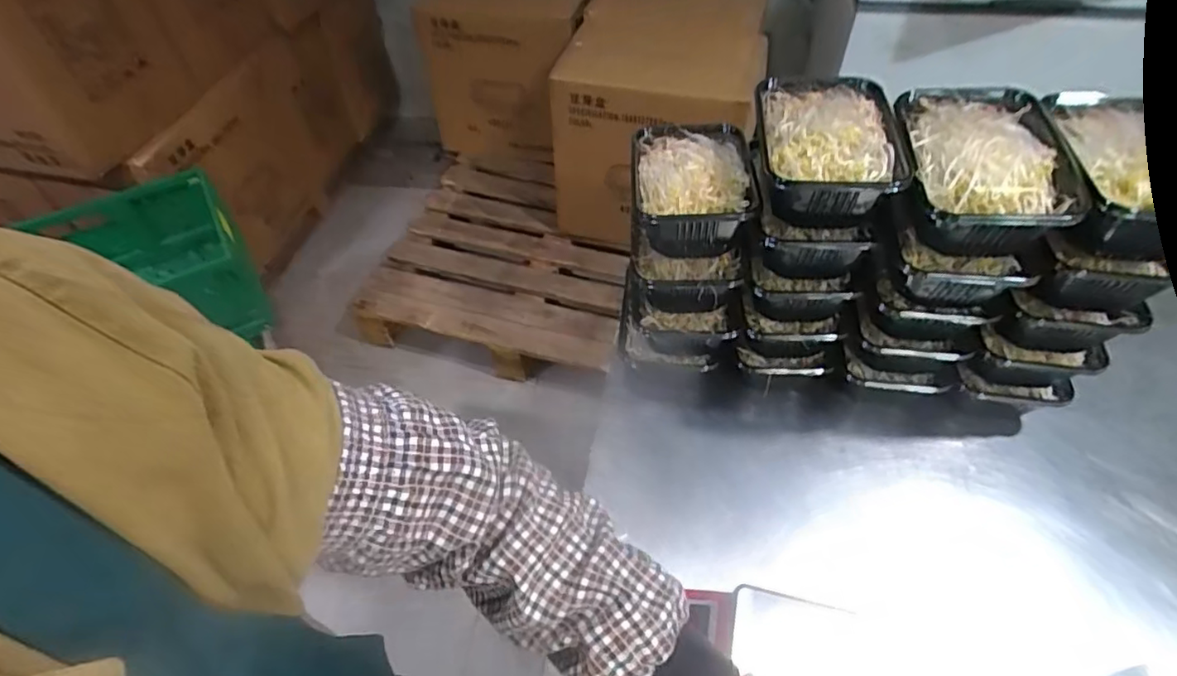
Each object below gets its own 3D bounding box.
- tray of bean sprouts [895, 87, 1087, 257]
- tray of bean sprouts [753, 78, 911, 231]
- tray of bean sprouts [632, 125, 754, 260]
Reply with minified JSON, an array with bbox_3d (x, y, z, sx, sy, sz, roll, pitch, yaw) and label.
[{"bbox_3d":[0.344,-0.153,0.541,0.124,0.070,0.176,7,51,8],"label":"tray of bean sprouts"},{"bbox_3d":[0.223,-0.178,0.571,0.122,0.062,0.184,5,50,6],"label":"tray of bean sprouts"},{"bbox_3d":[0.105,-0.151,0.623,0.115,0.066,0.188,1,50,3],"label":"tray of bean sprouts"}]

